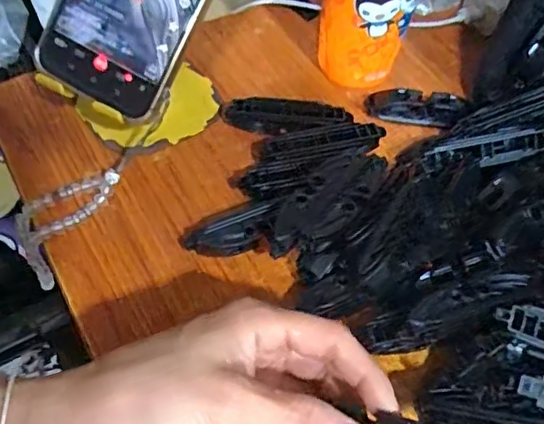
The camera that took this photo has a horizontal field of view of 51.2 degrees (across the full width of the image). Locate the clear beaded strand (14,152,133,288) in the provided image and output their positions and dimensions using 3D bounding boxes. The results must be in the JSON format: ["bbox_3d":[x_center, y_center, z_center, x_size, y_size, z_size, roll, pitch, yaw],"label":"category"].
[{"bbox_3d":[-0.123,0.002,0.346,0.094,0.040,0.030,-47,66,0],"label":"clear beaded strand"}]

